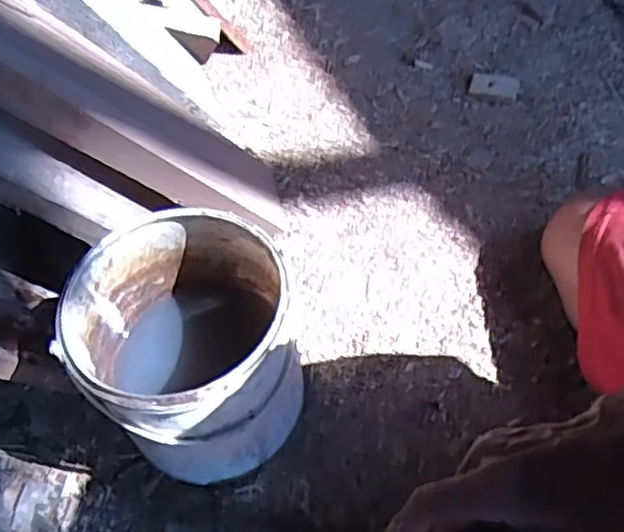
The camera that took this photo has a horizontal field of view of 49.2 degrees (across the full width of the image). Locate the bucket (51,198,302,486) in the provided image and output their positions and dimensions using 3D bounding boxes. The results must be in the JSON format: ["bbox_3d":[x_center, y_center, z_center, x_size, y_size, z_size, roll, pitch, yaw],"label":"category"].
[{"bbox_3d":[-0.102,0.074,0.607,0.187,0.204,0.176,0,61,0],"label":"bucket"}]

